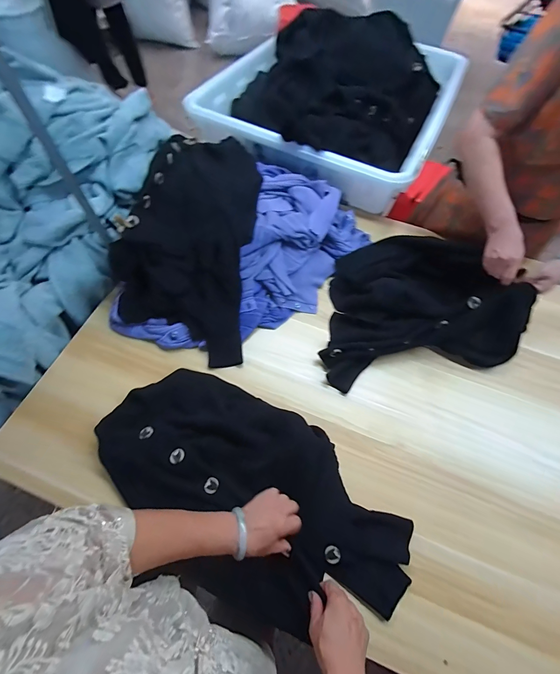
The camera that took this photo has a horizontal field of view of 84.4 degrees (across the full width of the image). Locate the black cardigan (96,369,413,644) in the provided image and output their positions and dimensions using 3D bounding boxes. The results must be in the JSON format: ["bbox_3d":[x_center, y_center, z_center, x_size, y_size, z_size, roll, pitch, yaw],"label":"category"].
[{"bbox_3d":[-0.060,0.271,0.552,0.603,0.075,0.289,30,66,10],"label":"black cardigan"}]

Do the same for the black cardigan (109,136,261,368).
[{"bbox_3d":[-0.207,-0.242,0.763,0.319,0.186,0.577,5,63,0],"label":"black cardigan"}]

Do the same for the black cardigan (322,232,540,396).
[{"bbox_3d":[0.311,-0.087,0.758,0.449,0.136,0.347,-8,64,-7],"label":"black cardigan"}]

